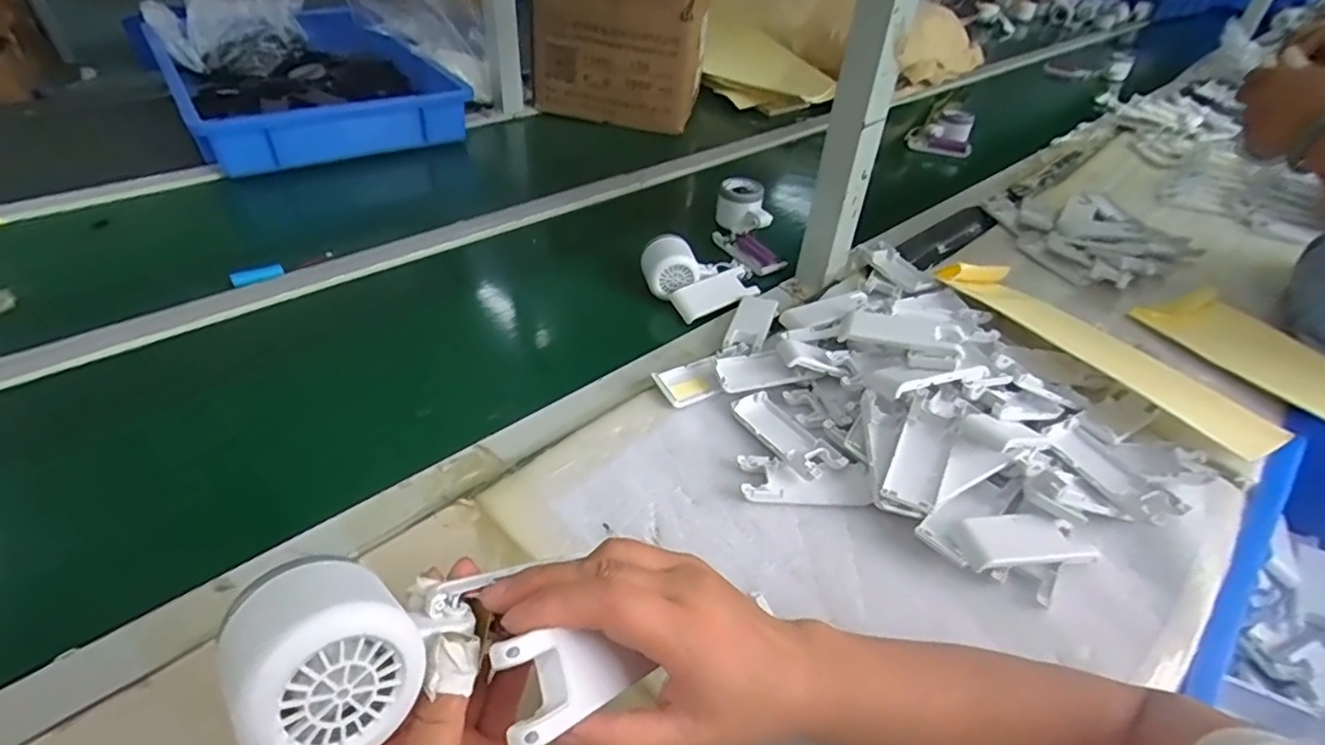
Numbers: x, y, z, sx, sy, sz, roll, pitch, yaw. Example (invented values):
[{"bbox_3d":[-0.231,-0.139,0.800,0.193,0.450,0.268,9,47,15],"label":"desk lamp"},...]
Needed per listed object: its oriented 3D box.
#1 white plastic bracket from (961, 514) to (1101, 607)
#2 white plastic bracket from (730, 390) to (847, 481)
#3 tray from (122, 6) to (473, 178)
[{"bbox_3d":[0.260,0.130,0.447,0.098,0.024,0.060,-6,42,-12],"label":"white plastic bracket"},{"bbox_3d":[0.104,0.049,0.531,0.043,0.015,0.101,-22,48,-27],"label":"white plastic bracket"},{"bbox_3d":[-0.586,-0.480,1.047,0.373,0.079,0.489,-23,47,-29],"label":"tray"}]

